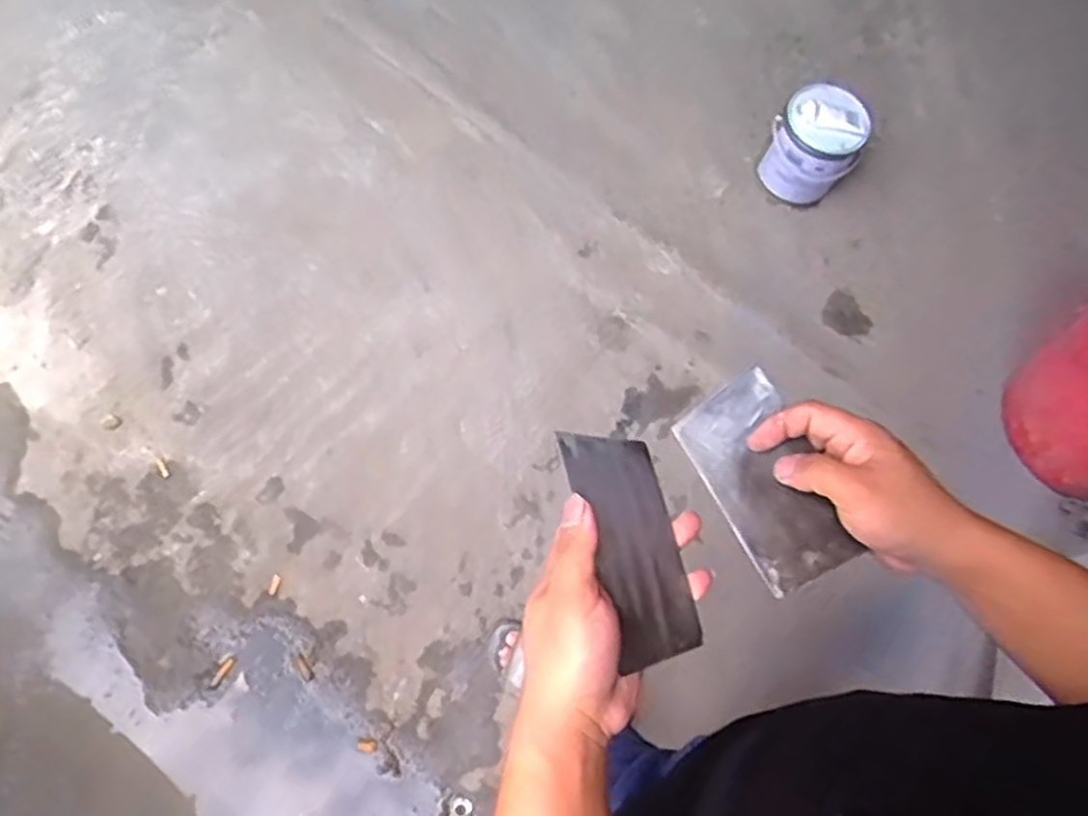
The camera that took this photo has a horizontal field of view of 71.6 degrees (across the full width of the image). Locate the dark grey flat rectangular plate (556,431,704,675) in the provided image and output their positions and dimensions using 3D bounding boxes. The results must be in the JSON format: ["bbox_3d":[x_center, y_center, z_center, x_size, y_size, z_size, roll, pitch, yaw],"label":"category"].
[{"bbox_3d":[0.053,0.079,0.441,0.067,0.008,0.134,-6,76,-38],"label":"dark grey flat rectangular plate"}]

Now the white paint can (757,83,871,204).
[{"bbox_3d":[0.501,-0.486,1.391,0.157,0.173,0.125,4,69,-5],"label":"white paint can"}]

